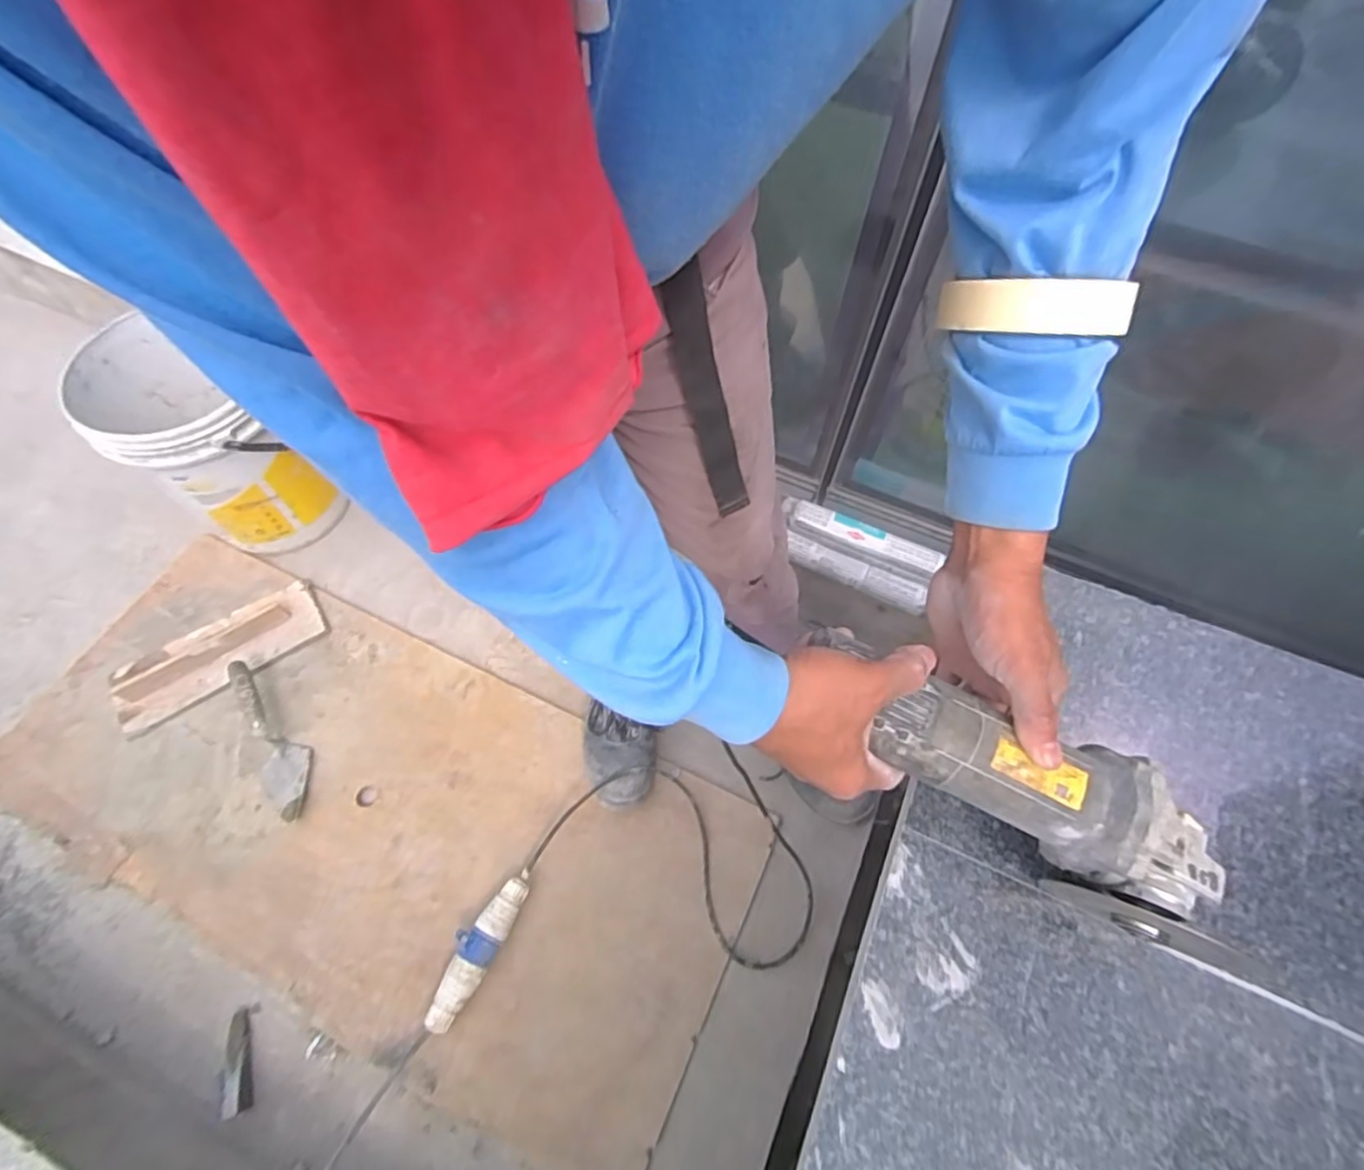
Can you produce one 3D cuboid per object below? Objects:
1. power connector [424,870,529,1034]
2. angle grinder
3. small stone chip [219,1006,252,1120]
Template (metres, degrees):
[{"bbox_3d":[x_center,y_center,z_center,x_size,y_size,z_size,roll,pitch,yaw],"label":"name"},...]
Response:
[{"bbox_3d":[-0.287,0.512,0.932,0.053,0.061,0.215,24,65,11],"label":"power connector"},{"bbox_3d":[0.194,0.116,0.400,0.288,0.093,0.072,34,67,0],"label":"angle grinder"},{"bbox_3d":[-0.594,0.638,0.879,0.034,0.013,0.117,-18,51,-10],"label":"small stone chip"}]

